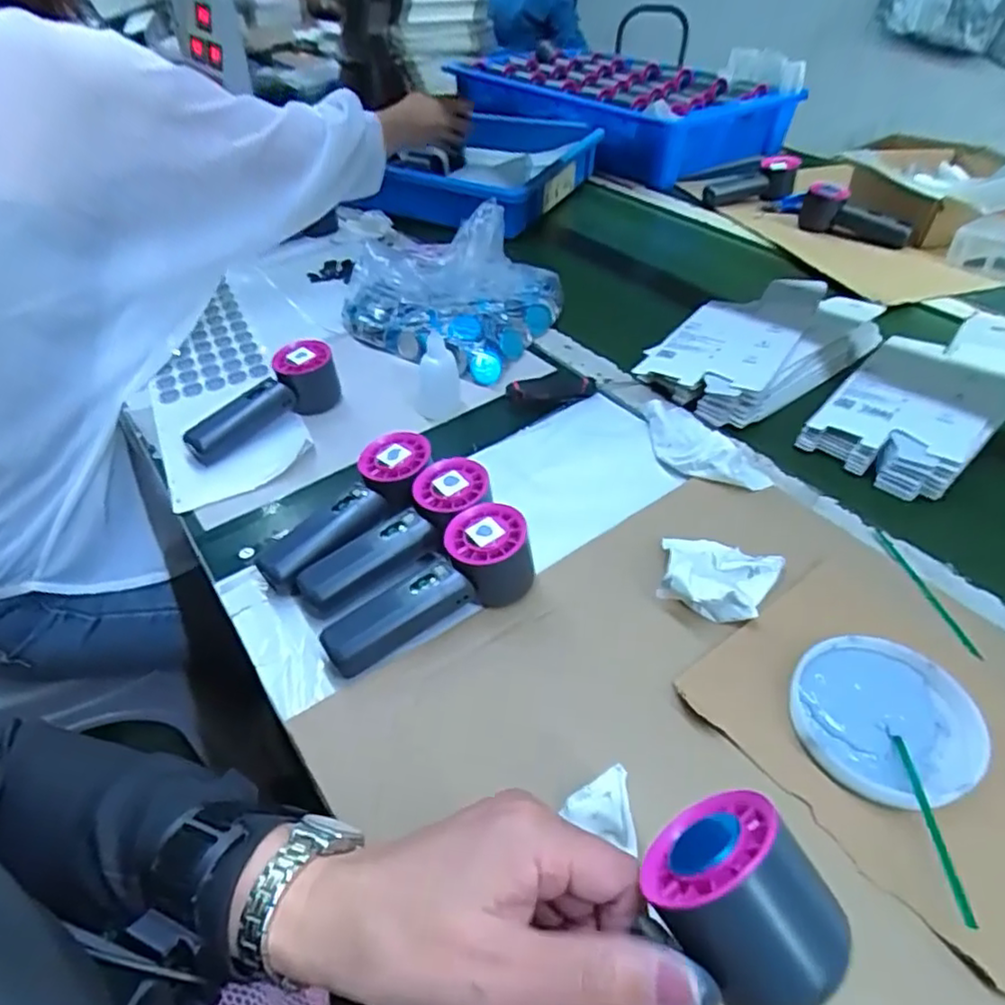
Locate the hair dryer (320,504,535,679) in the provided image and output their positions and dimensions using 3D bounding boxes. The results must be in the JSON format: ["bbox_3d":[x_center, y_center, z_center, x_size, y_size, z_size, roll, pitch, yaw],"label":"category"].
[{"bbox_3d":[-0.049,0.060,0.444,0.153,0.054,0.054,-28,49,-25],"label":"hair dryer"}]

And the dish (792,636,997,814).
[{"bbox_3d":[0.224,0.128,0.383,0.099,0.022,0.097,0,43,0],"label":"dish"}]

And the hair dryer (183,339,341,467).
[{"bbox_3d":[-0.223,-0.094,0.610,0.042,0.054,0.150,30,52,30],"label":"hair dryer"}]

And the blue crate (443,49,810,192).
[{"bbox_3d":[0.213,-0.798,1.310,0.395,0.132,0.625,-27,50,-26],"label":"blue crate"}]

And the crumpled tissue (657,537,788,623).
[{"bbox_3d":[0.152,0.047,0.458,0.078,0.025,0.073,19,46,19],"label":"crumpled tissue"}]

